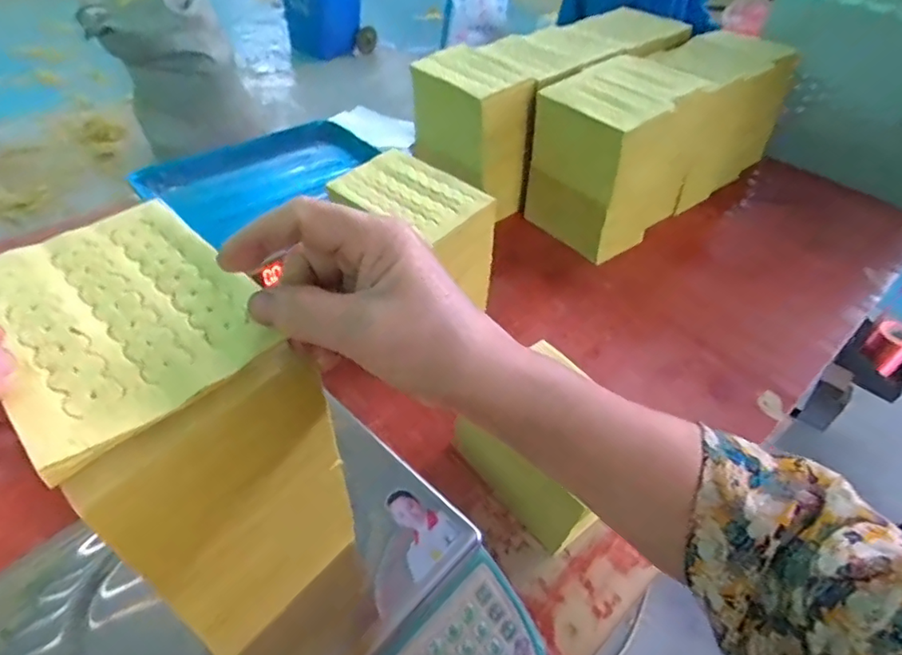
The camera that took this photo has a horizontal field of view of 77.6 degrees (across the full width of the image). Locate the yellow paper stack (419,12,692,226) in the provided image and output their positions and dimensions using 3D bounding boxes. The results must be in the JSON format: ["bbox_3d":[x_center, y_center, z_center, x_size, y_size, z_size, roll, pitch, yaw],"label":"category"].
[{"bbox_3d":[0.213,-0.427,1.023,0.592,0.188,0.186,-31,56,-32],"label":"yellow paper stack"}]

